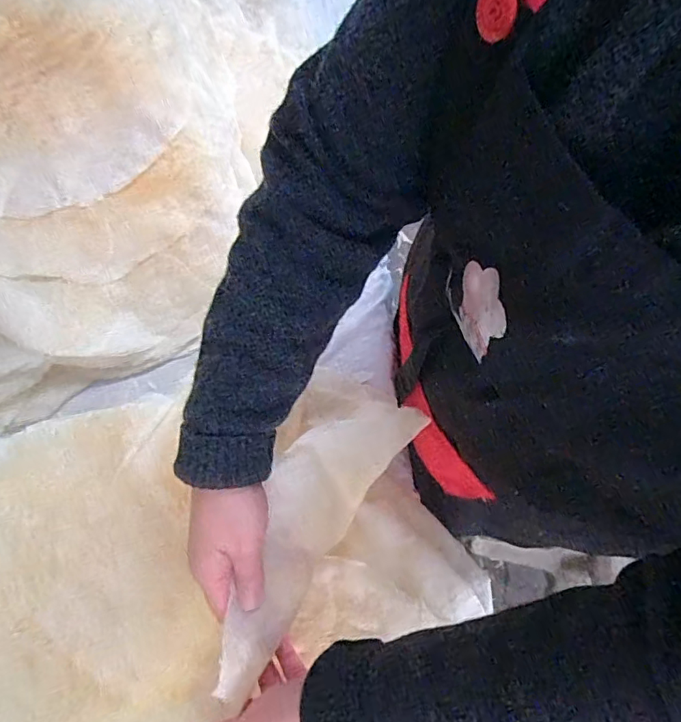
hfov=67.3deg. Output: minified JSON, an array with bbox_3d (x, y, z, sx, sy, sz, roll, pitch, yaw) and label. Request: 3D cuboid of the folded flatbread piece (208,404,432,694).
[{"bbox_3d":[-0.022,0.115,0.391,0.076,0.038,0.236,31,66,7],"label":"folded flatbread piece"}]

